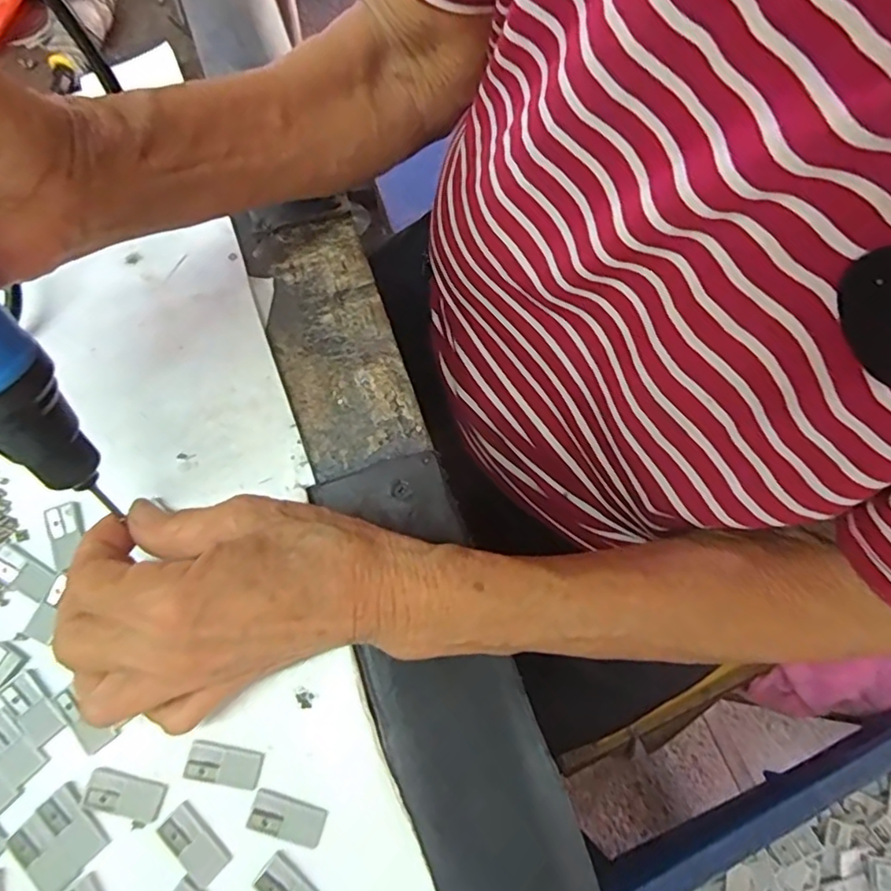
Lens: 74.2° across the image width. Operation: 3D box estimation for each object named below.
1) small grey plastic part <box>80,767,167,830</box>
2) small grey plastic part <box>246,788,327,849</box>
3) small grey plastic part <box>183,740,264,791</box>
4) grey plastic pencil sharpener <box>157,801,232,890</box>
[{"bbox_3d":[-0.123,0.134,0.223,0.029,0.004,0.015,14,72,3],"label":"small grey plastic part"},{"bbox_3d":[-0.060,0.142,0.224,0.028,0.004,0.013,18,72,4],"label":"small grey plastic part"},{"bbox_3d":[-0.086,0.124,0.228,0.028,0.004,0.013,11,72,2],"label":"small grey plastic part"},{"bbox_3d":[-0.095,0.150,0.221,0.015,0.004,0.028,-42,78,-14],"label":"grey plastic pencil sharpener"}]

